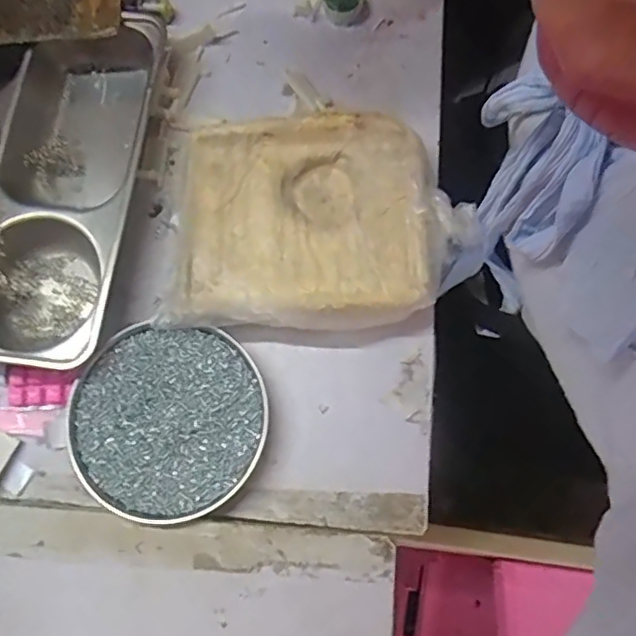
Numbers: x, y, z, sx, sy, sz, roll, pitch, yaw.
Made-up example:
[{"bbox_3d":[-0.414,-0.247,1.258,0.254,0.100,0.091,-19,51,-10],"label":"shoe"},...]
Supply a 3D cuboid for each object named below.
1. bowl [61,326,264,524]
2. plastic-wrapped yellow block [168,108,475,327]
[{"bbox_3d":[-0.104,0.072,0.408,0.131,0.021,0.129,0,76,1],"label":"bowl"},{"bbox_3d":[0.001,-0.070,0.436,0.210,0.043,0.164,-2,76,0],"label":"plastic-wrapped yellow block"}]

